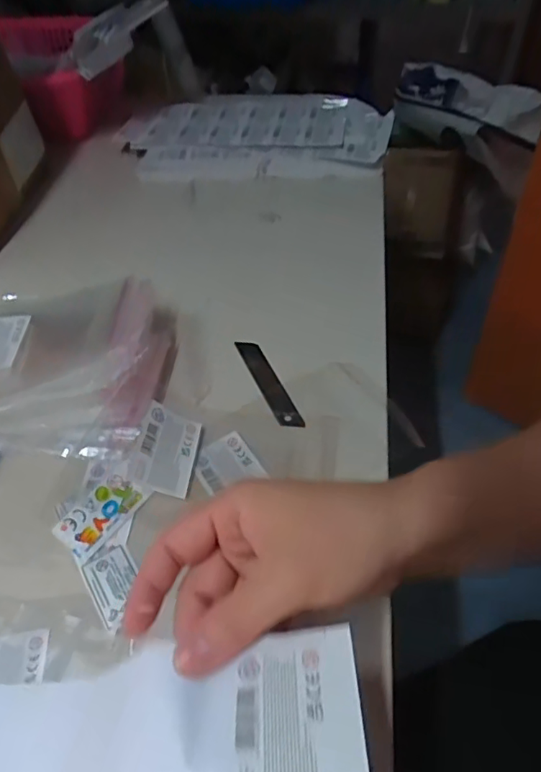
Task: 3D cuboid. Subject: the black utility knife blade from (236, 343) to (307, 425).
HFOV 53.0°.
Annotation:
[{"bbox_3d":[-0.002,-0.003,0.418,0.016,0.004,0.098,-25,50,-6],"label":"black utility knife blade"}]

